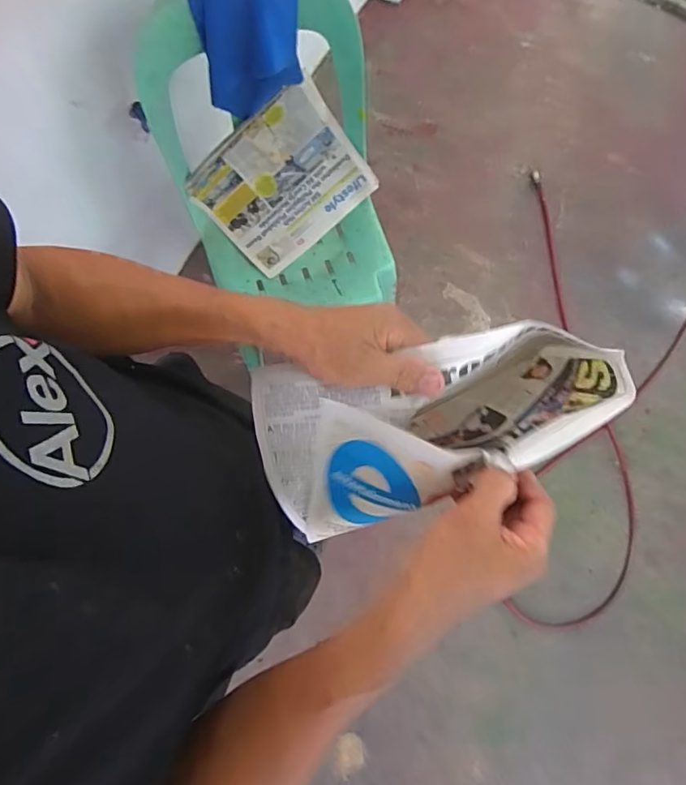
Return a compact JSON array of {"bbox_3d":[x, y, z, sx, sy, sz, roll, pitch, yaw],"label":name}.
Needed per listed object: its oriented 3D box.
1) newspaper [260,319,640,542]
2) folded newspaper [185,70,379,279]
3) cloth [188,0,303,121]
[{"bbox_3d":[0.070,0.025,0.453,0.298,0.156,0.141,-15,80,6],"label":"newspaper"},{"bbox_3d":[-0.125,-0.438,1.094,0.325,0.062,0.262,-38,114,8],"label":"folded newspaper"},{"bbox_3d":[-0.157,-0.599,0.885,0.164,0.224,0.105,-8,80,-2],"label":"cloth"}]

